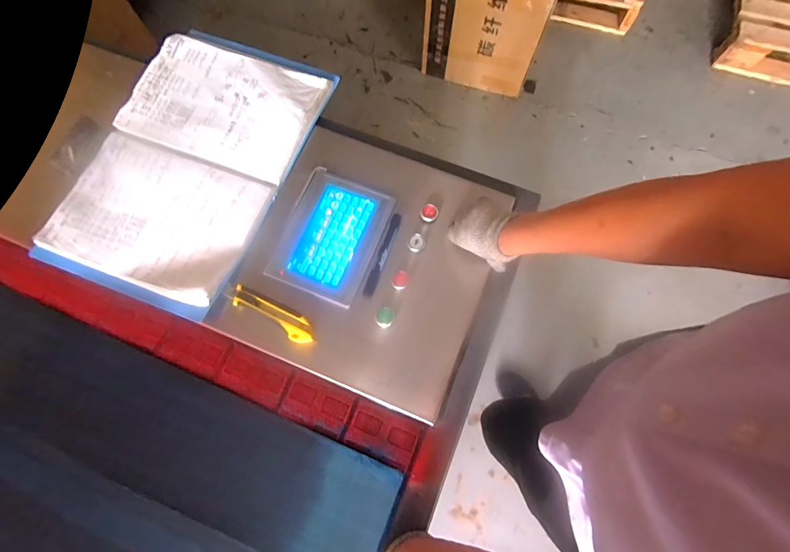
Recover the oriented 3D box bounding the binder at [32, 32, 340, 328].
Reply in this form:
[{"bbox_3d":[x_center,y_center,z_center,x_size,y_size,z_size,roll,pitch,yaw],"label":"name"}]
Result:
[{"bbox_3d":[-0.335,-0.198,0.615,0.315,0.025,0.479,20,75,8],"label":"binder"}]

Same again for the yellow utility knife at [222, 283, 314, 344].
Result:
[{"bbox_3d":[-0.183,0.051,0.538,0.153,0.019,0.036,28,76,10],"label":"yellow utility knife"}]

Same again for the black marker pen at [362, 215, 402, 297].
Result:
[{"bbox_3d":[-0.018,-0.032,0.558,0.016,0.020,0.131,20,75,8],"label":"black marker pen"}]

